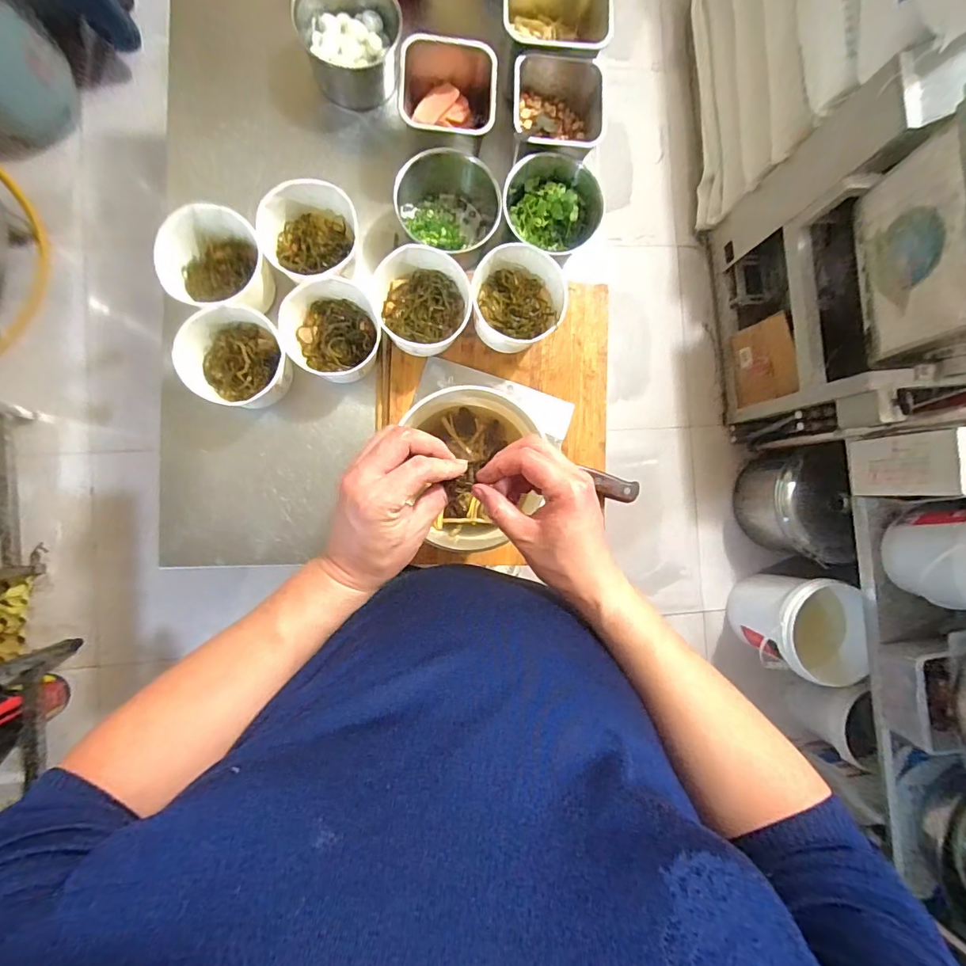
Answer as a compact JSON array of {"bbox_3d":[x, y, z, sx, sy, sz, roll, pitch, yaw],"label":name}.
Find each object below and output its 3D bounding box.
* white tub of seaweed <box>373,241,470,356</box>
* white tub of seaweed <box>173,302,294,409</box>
[{"bbox_3d":[-0.075,-0.226,0.595,0.107,0.066,0.115,0,88,-6],"label":"white tub of seaweed"},{"bbox_3d":[-0.300,-0.151,0.584,0.115,0.065,0.114,0,88,-6],"label":"white tub of seaweed"}]

